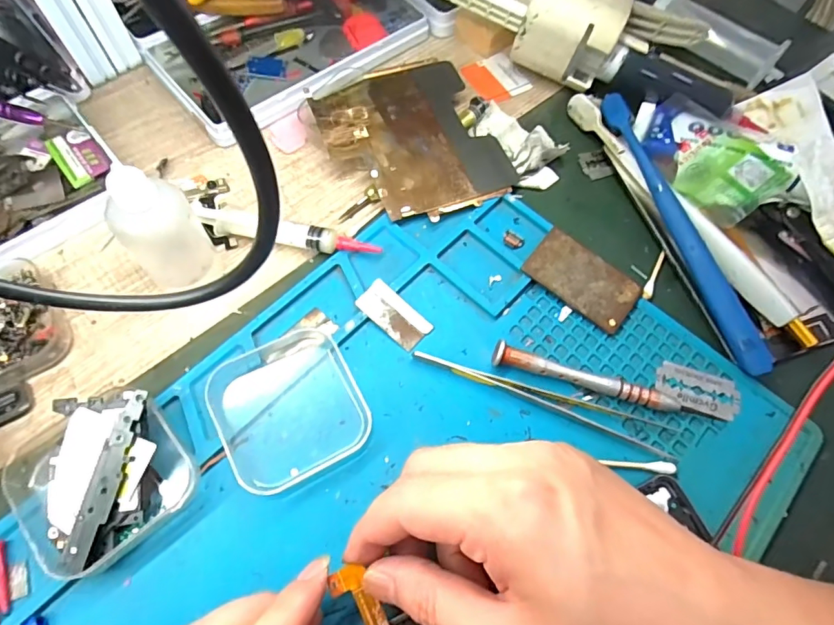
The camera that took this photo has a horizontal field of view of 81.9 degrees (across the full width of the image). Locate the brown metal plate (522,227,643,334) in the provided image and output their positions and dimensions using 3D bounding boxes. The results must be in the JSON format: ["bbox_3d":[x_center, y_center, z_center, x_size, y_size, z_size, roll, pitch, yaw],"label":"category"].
[{"bbox_3d":[0.093,-0.019,0.267,0.060,0.004,0.036,39,71,10],"label":"brown metal plate"}]

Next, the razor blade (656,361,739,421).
[{"bbox_3d":[0.144,0.039,0.246,0.040,0.004,0.023,15,65,4],"label":"razor blade"}]

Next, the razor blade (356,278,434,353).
[{"bbox_3d":[-0.012,0.001,0.254,0.039,0.004,0.020,41,72,5],"label":"razor blade"}]

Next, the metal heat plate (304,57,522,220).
[{"bbox_3d":[-0.004,-0.108,0.297,0.099,0.004,0.112,-20,71,-13],"label":"metal heat plate"}]

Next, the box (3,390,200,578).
[{"bbox_3d":[-0.135,0.068,0.203,0.065,0.026,0.065,-36,72,-18],"label":"box"}]

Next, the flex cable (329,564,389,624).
[{"bbox_3d":[-0.018,0.120,0.188,0.013,0.004,0.045,-30,91,-16],"label":"flex cable"}]

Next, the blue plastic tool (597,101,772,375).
[{"bbox_3d":[0.149,-0.053,0.275,0.014,0.004,0.184,-27,69,24],"label":"blue plastic tool"}]

